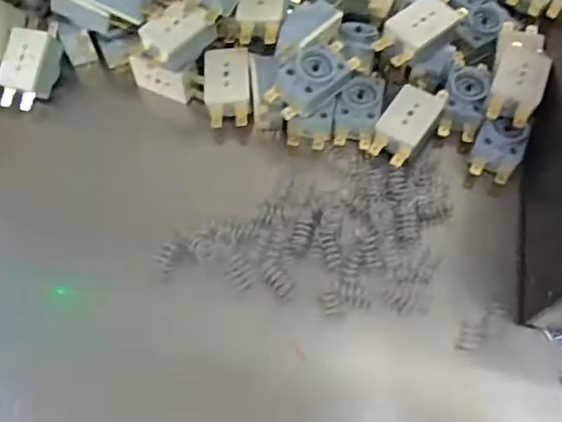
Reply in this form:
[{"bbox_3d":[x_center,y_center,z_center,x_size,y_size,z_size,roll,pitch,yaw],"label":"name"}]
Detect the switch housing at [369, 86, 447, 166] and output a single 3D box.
[{"bbox_3d":[0.075,-0.052,0.329,0.027,0.014,0.055,32,67,15],"label":"switch housing"}]

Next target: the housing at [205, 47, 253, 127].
[{"bbox_3d":[-0.032,-0.076,0.340,0.027,0.014,0.045,-3,63,-1],"label":"housing"}]

